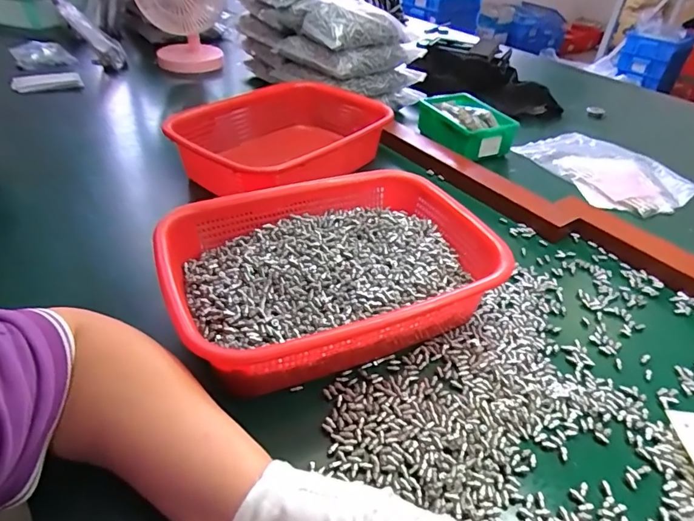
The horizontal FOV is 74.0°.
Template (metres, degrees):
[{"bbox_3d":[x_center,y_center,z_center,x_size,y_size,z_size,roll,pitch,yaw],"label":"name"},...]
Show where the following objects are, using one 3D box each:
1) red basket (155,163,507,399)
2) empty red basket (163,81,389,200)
[{"bbox_3d":[-0.011,0.007,0.430,0.287,0.073,0.214,-15,41,-22],"label":"red basket"},{"bbox_3d":[-0.084,-0.167,0.661,0.216,0.099,0.316,26,44,27],"label":"empty red basket"}]

